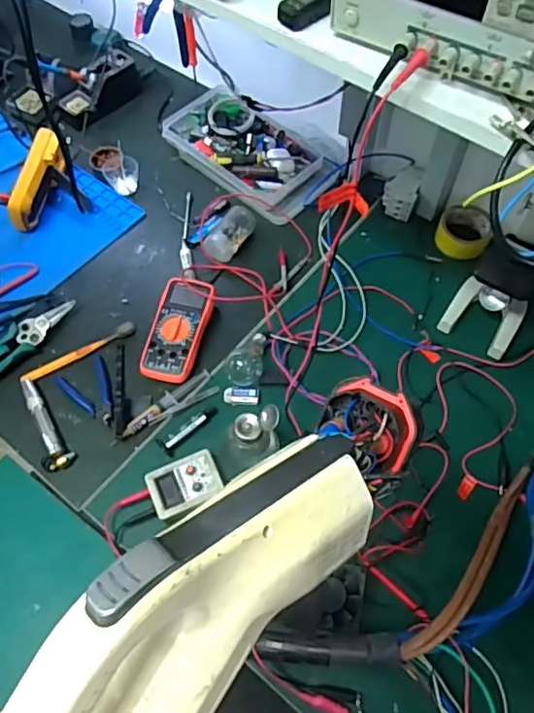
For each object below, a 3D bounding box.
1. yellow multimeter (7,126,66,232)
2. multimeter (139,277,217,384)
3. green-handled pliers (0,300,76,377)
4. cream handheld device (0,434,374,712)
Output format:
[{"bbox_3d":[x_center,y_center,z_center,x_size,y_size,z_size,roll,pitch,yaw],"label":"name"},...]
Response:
[{"bbox_3d":[-0.405,-0.310,1.013,0.035,0.085,0.197,5,60,4],"label":"yellow multimeter"},{"bbox_3d":[-0.138,-0.039,0.888,0.081,0.041,0.172,11,61,7],"label":"multimeter"},{"bbox_3d":[-0.383,-0.022,0.885,0.194,0.029,0.063,-40,67,-20],"label":"green-handled pliers"},{"bbox_3d":[-0.035,0.128,0.281,0.236,0.089,0.066,-39,67,-22],"label":"cream handheld device"}]

